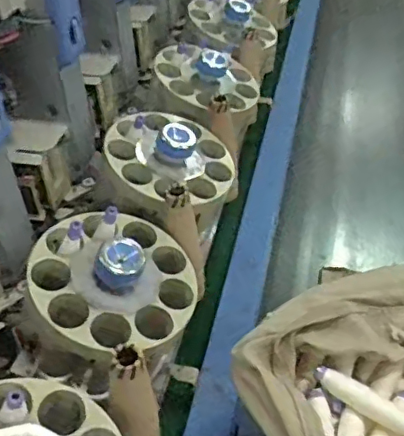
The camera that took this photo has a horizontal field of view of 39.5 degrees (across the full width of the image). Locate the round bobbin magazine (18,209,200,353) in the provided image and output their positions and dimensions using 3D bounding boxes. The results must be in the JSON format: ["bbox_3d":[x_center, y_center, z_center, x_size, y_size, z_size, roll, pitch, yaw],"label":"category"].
[{"bbox_3d":[-0.128,0.084,0.843,0.248,0.097,0.248,12,47,-14],"label":"round bobbin magazine"}]

